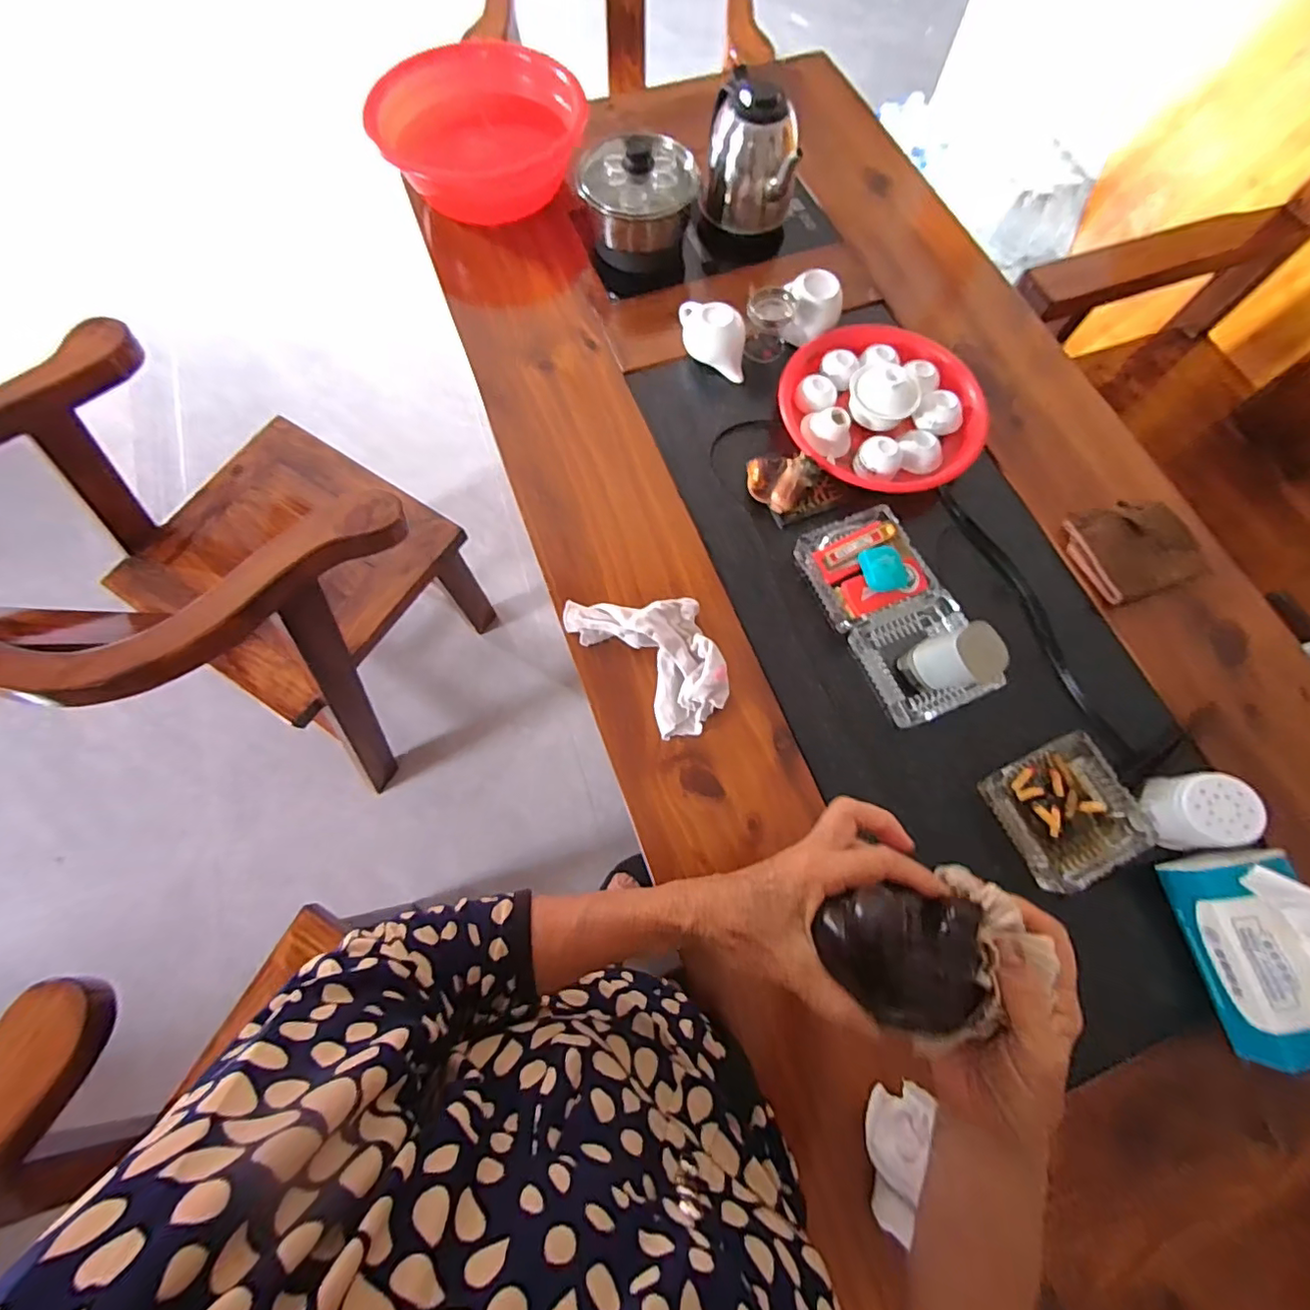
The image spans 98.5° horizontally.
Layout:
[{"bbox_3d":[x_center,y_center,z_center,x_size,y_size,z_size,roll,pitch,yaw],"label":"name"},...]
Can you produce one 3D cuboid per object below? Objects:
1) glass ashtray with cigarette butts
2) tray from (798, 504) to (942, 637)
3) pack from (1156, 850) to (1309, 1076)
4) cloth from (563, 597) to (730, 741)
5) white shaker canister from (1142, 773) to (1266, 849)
[{"bbox_3d":[0.410,0.154,0.566,0.126,0.033,0.117,-24,72,-8],"label":"glass ashtray with cigarette butts"},{"bbox_3d":[0.238,-0.105,0.642,0.118,0.058,0.125,-21,71,-7],"label":"tray"},{"bbox_3d":[0.537,0.260,0.490,0.086,0.096,0.163,-7,70,-2],"label":"pack"},{"bbox_3d":[0.004,-0.011,0.605,0.118,0.045,0.188,-40,75,-13],"label":"cloth"},{"bbox_3d":[0.512,0.148,0.540,0.056,0.082,0.063,-8,72,-3],"label":"white shaker canister"}]

